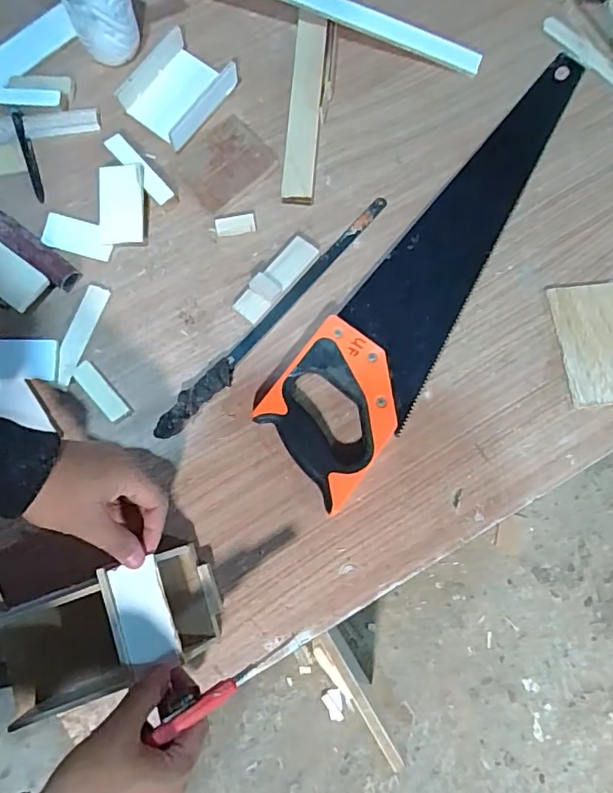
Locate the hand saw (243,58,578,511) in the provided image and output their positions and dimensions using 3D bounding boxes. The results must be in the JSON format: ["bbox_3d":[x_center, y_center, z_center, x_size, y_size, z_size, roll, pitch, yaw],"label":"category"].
[{"bbox_3d":[0.145,-0.133,0.530,0.113,0.025,0.498,39,81,6],"label":"hand saw"}]

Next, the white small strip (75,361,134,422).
[{"bbox_3d":[-0.189,-0.003,0.507,0.021,0.008,0.063,-43,83,-8],"label":"white small strip"}]

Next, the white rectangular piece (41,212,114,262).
[{"bbox_3d":[-0.223,-0.157,0.538,0.070,0.004,0.035,17,79,2],"label":"white rectangular piece"}]

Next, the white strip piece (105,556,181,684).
[{"bbox_3d":[-0.125,0.167,0.418,0.038,0.006,0.077,-19,80,-4],"label":"white strip piece"}]

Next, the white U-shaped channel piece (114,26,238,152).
[{"bbox_3d":[-0.135,-0.315,0.562,0.091,0.021,0.099,36,81,6],"label":"white U-shaped channel piece"}]

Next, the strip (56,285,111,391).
[{"bbox_3d":[-0.215,-0.058,0.518,0.021,0.006,0.102,18,79,3],"label":"strip"}]

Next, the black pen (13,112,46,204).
[{"bbox_3d":[-0.279,-0.241,0.553,0.012,0.011,0.097,-18,80,-4],"label":"black pen"}]

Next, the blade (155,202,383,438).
[{"bbox_3d":[-0.028,-0.081,0.519,0.024,0.019,0.312,41,81,7],"label":"blade"}]

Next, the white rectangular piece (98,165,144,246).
[{"bbox_3d":[-0.182,-0.187,0.540,0.044,0.007,0.075,0,91,-2],"label":"white rectangular piece"}]

